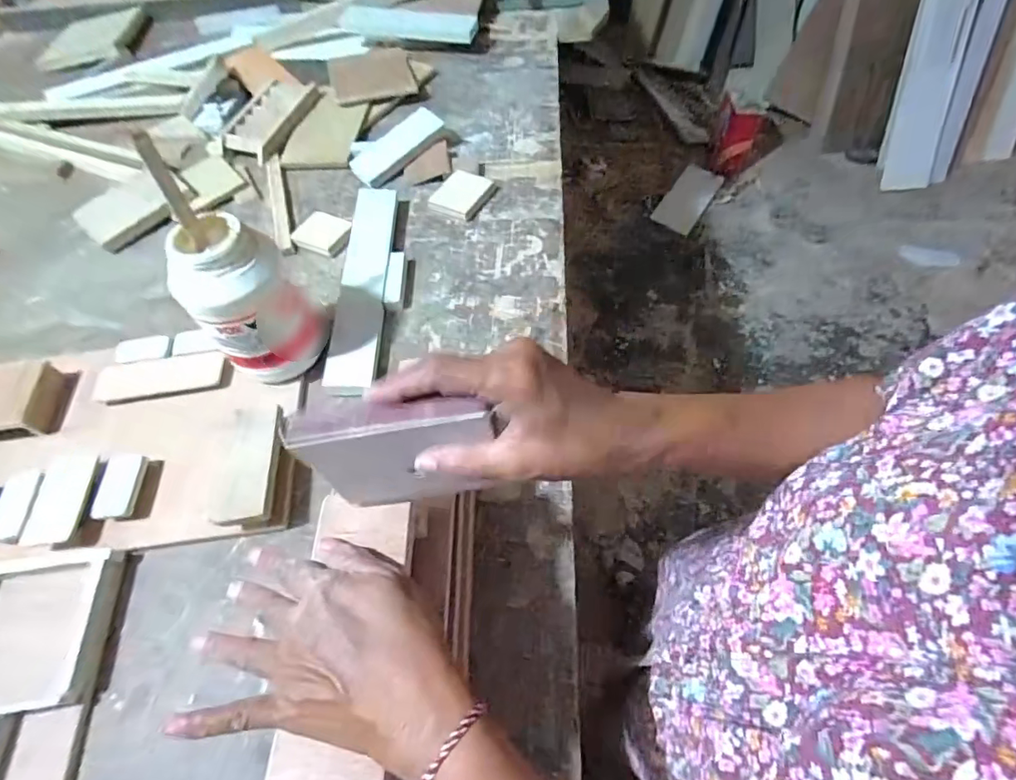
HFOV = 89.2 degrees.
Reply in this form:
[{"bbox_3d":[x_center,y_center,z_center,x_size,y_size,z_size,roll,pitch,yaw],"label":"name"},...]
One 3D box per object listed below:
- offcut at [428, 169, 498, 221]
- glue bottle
[{"bbox_3d":[-0.061,-0.267,0.701,0.070,0.013,0.083,24,62,18],"label":"offcut"},{"bbox_3d":[-0.241,-0.085,0.488,0.076,0.142,0.094,38,67,25],"label":"glue bottle"}]

